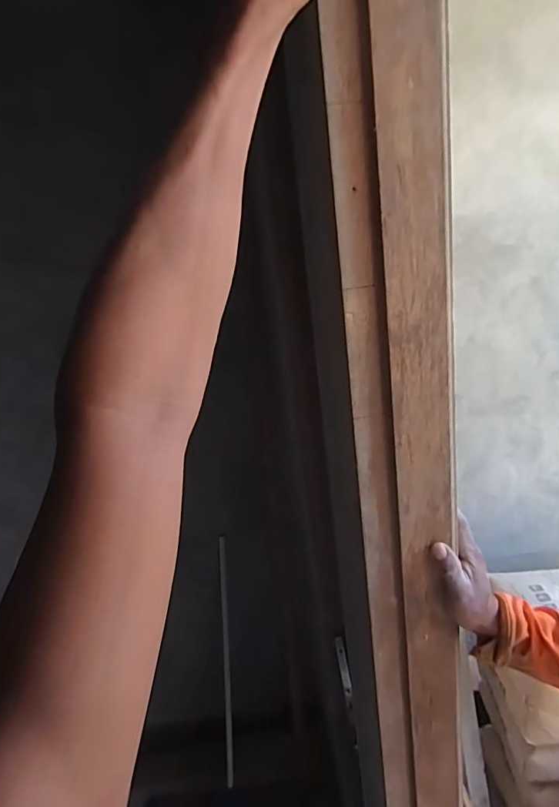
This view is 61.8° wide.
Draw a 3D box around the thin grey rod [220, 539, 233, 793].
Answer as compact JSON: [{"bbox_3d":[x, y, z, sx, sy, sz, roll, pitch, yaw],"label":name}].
[{"bbox_3d":[-0.169,0.806,1.489,0.020,0.735,0.016,-4,-7,12],"label":"thin grey rod"}]

